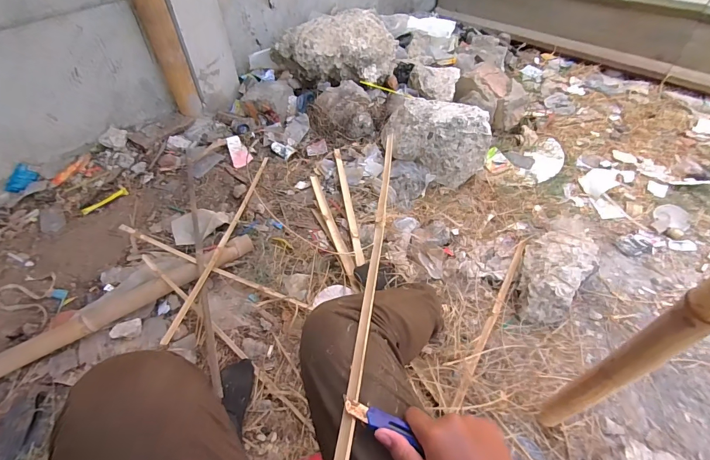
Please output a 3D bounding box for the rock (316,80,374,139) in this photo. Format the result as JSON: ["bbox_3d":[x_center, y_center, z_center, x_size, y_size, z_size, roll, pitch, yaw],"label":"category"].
[{"bbox_3d":[-0.038,-0.445,1.359,0.196,0.121,0.228,-8,49,-6],"label":"rock"}]

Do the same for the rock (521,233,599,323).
[{"bbox_3d":[0.527,0.101,0.947,0.155,0.098,0.299,29,55,21],"label":"rock"}]

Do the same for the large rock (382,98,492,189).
[{"bbox_3d":[0.259,-0.320,1.206,0.370,0.196,0.194,24,53,18],"label":"large rock"}]

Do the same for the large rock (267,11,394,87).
[{"bbox_3d":[-0.086,-0.703,1.403,0.486,0.187,0.219,2,49,4],"label":"large rock"}]

